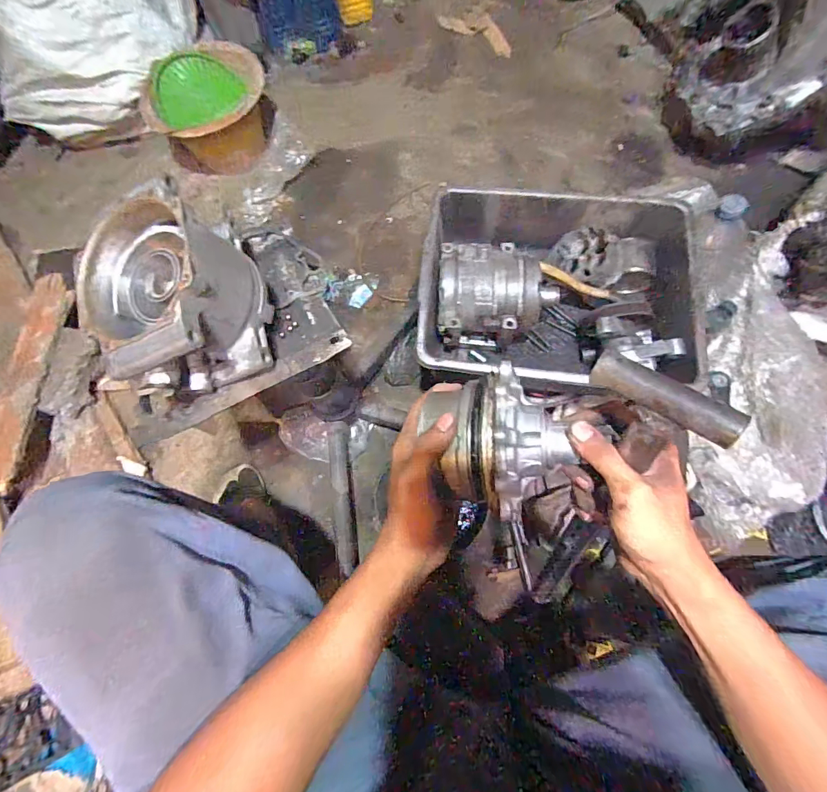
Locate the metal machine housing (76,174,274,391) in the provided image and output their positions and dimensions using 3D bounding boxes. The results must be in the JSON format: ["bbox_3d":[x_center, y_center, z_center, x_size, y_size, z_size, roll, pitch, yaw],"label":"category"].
[{"bbox_3d":[-0.208,-0.088,0.372,0.136,0.109,0.146,-26,74,-6],"label":"metal machine housing"}]

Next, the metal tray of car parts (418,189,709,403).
[{"bbox_3d":[0.209,-0.151,0.668,0.385,0.149,0.292,4,74,3],"label":"metal tray of car parts"}]

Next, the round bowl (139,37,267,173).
[{"bbox_3d":[-0.452,-0.649,0.946,0.224,0.129,0.234,13,74,6],"label":"round bowl"}]

